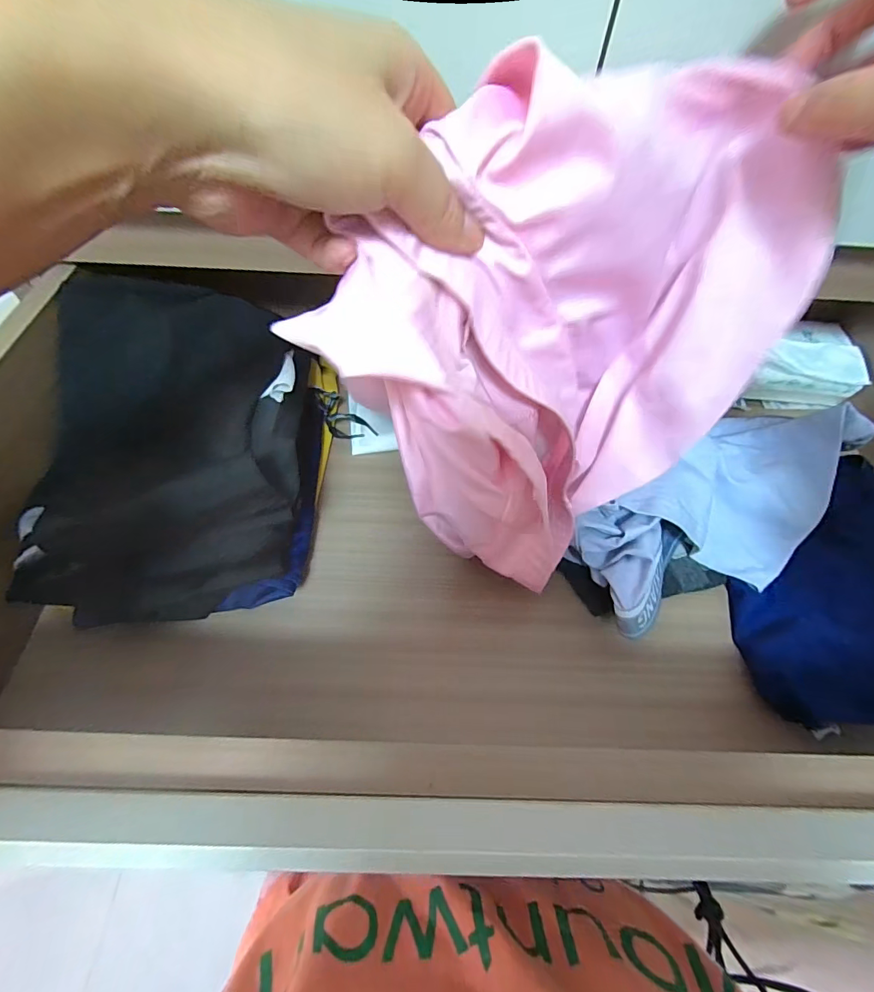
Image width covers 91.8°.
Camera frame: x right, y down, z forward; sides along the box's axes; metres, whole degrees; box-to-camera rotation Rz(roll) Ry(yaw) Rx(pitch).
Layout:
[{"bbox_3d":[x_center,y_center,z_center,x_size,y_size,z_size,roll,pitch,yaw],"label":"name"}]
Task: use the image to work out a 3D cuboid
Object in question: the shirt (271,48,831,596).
[{"bbox_3d":[0.072,-0.060,0.230,0.218,0.214,0.105,-29,64,-19],"label":"shirt"}]

